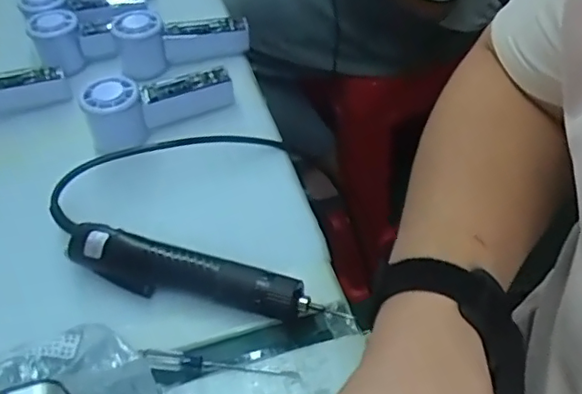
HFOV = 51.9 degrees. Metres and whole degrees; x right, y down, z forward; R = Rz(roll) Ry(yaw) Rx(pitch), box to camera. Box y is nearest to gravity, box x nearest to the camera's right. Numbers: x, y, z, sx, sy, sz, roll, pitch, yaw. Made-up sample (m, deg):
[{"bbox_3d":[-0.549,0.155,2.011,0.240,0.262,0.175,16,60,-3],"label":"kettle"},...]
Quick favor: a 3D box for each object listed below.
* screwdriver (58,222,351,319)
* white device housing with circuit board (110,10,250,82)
[{"bbox_3d":[-0.080,0.064,0.480,0.229,0.033,0.041,13,51,17],"label":"screwdriver"},{"bbox_3d":[-0.134,-0.198,0.725,0.153,0.061,0.068,-20,49,-12],"label":"white device housing with circuit board"}]

